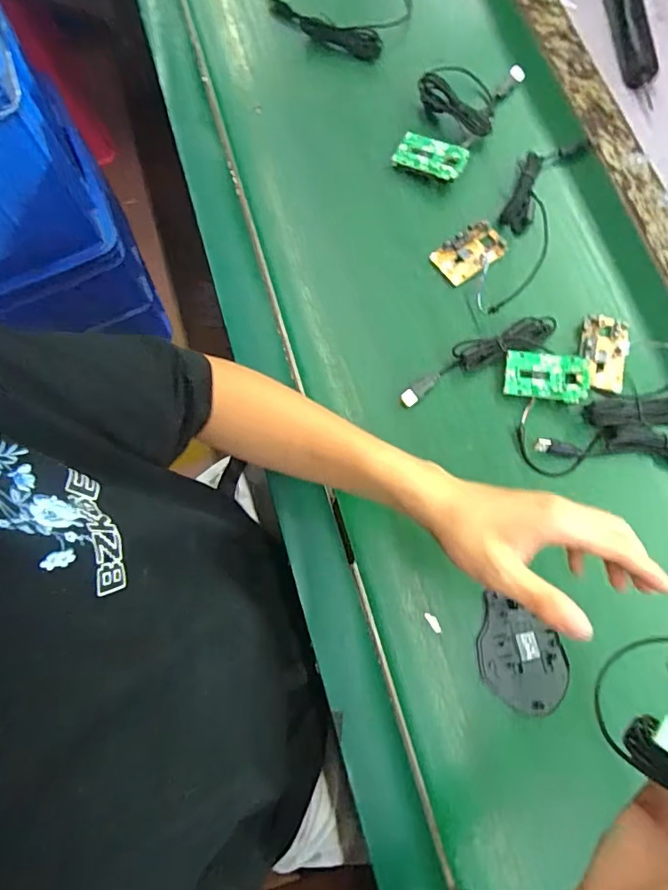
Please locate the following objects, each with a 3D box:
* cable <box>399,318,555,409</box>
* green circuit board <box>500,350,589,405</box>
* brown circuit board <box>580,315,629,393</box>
[{"bbox_3d":[0.144,-0.086,0.512,0.173,0.017,0.039,-21,76,-6],"label":"cable"},{"bbox_3d":[0.209,-0.066,0.503,0.080,0.018,0.046,8,75,1],"label":"green circuit board"},{"bbox_3d":[0.271,-0.093,0.512,0.046,0.007,0.076,9,75,2],"label":"brown circuit board"}]

